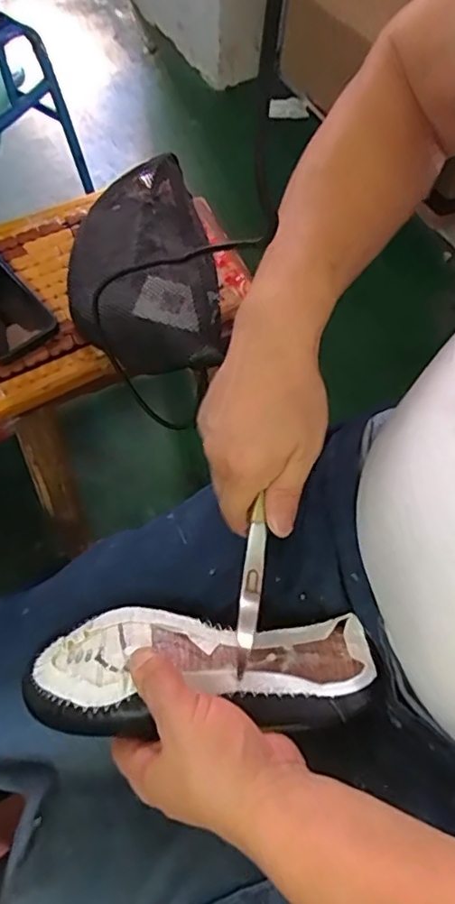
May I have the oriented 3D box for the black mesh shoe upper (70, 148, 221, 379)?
[{"bbox_3d":[-0.099,-0.209,0.638,0.151,0.047,0.293,-10,64,-8],"label":"black mesh shoe upper"}]

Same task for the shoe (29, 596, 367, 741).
[{"bbox_3d":[-0.019,0.135,0.377,0.219,0.055,0.083,-1,63,2],"label":"shoe"}]

